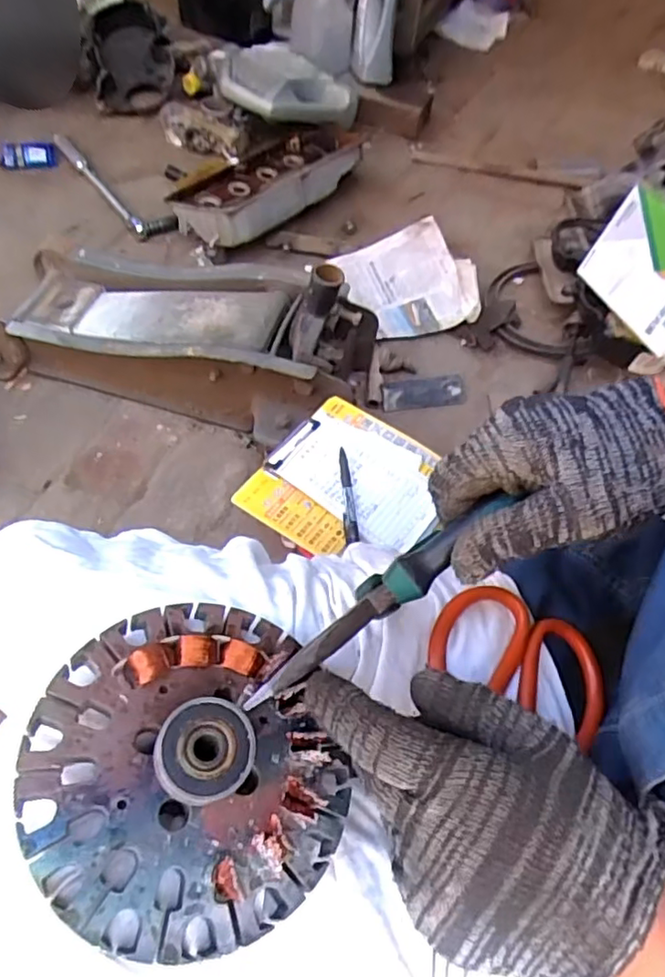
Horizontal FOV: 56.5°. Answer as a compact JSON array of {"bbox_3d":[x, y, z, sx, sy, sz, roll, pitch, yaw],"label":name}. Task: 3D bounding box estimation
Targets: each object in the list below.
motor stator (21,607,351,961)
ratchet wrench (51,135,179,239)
[{"bbox_3d":[-0.061,0.115,0.266,0.128,0.048,0.130,-20,56,-21],"label":"motor stator"},{"bbox_3d":[-0.419,-0.580,1.182,0.075,0.052,0.354,-33,65,-24],"label":"ratchet wrench"}]

